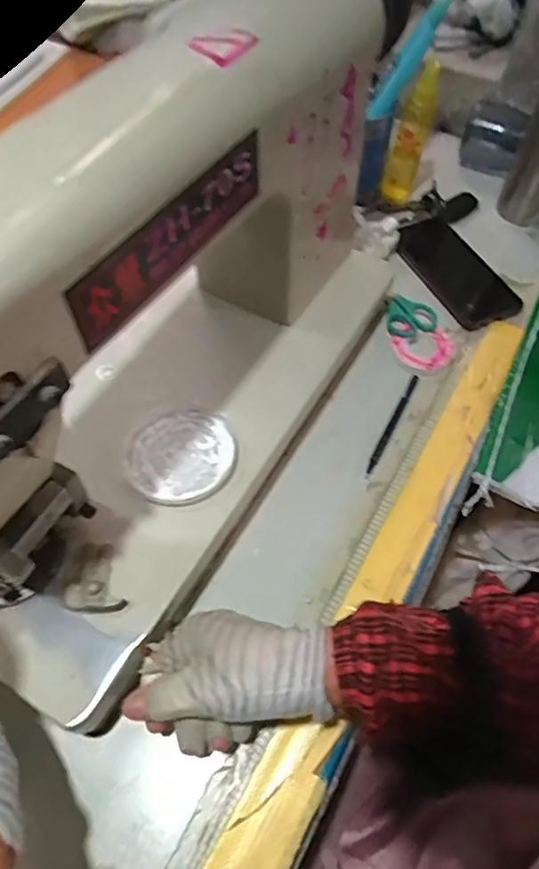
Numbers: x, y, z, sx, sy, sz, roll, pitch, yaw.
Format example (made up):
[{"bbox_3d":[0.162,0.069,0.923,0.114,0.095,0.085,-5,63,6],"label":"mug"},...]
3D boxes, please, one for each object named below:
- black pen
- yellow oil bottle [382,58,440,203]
[{"bbox_3d":[0.117,-0.011,0.531,0.008,0.007,0.121,25,61,15],"label":"black pen"},{"bbox_3d":[0.168,-0.357,0.669,0.041,0.156,0.026,14,58,8],"label":"yellow oil bottle"}]

